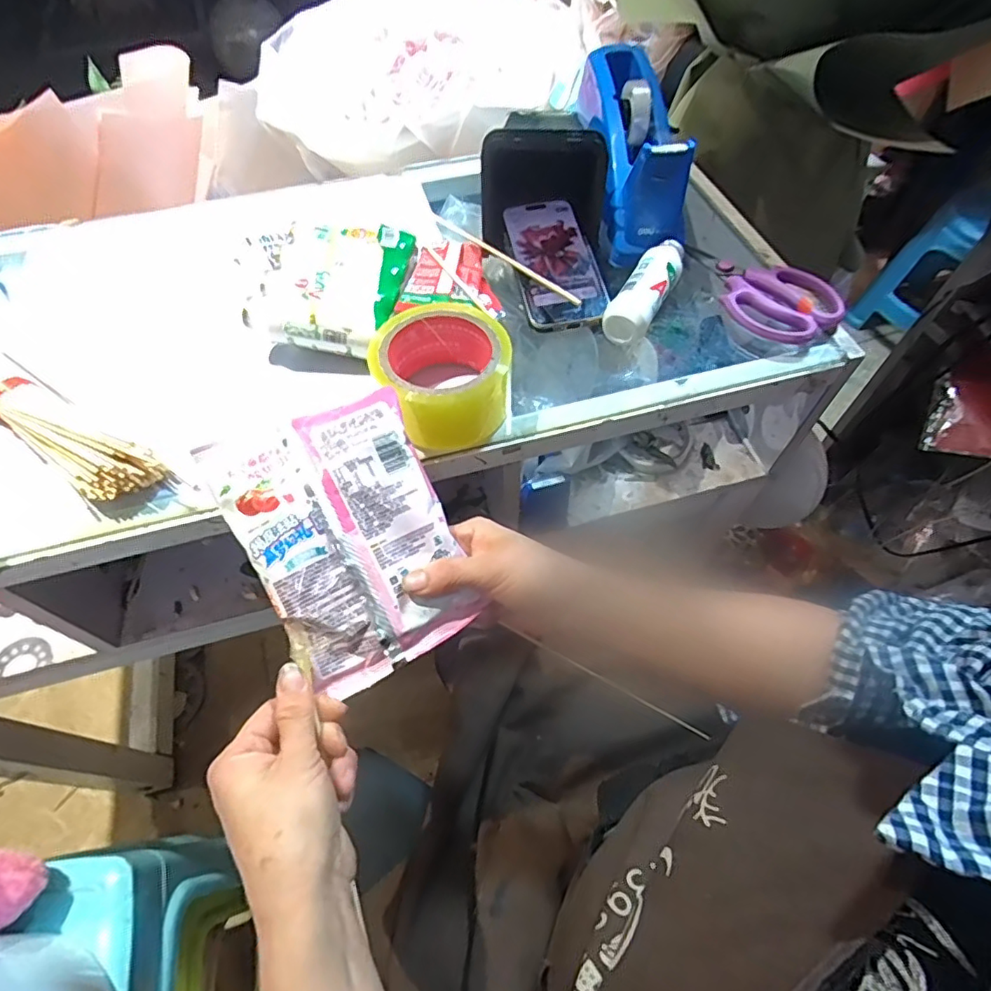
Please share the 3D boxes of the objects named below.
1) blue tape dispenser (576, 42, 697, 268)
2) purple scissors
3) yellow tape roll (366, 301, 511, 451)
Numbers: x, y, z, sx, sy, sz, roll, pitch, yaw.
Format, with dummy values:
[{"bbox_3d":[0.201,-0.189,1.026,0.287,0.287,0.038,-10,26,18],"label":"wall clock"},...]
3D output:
[{"bbox_3d":[0.129,-0.334,0.541,0.072,0.092,0.213,-4,58,-2],"label":"blue tape dispenser"},{"bbox_3d":[0.231,-0.189,0.500,0.088,0.022,0.147,-34,64,-19],"label":"purple scissors"},{"bbox_3d":[-0.039,-0.089,0.426,0.095,0.057,0.095,0,58,0],"label":"yellow tape roll"}]

